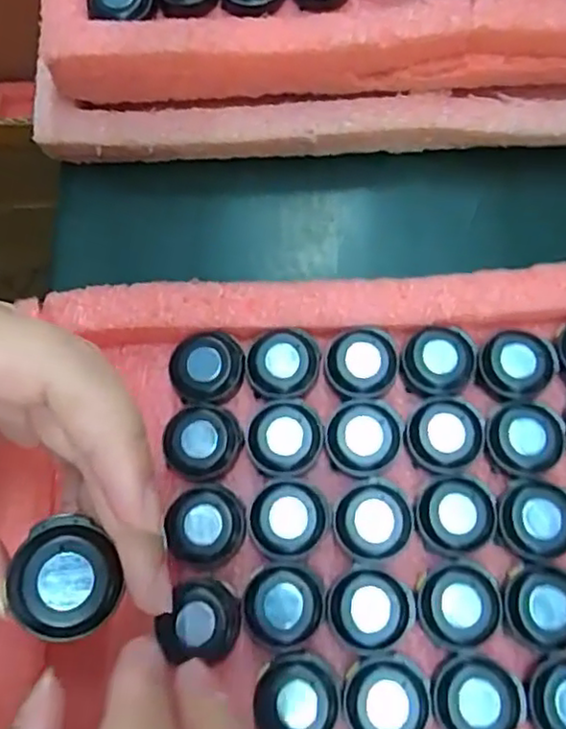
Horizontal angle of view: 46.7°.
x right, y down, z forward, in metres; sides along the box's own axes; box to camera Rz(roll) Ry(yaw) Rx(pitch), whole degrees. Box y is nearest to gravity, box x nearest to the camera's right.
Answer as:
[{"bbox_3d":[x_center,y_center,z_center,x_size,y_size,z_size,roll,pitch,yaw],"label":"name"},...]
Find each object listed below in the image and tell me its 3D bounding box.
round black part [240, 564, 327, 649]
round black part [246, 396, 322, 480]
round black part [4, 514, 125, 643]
[{"bbox_3d":[0.001,0.086,0.235,0.028,0.008,0.027,0,71,-1],"label":"round black part"},{"bbox_3d":[0.001,0.029,0.256,0.027,0.014,0.030,32,73,9],"label":"round black part"},{"bbox_3d":[-0.055,0.055,0.169,0.025,0.009,0.029,9,74,5],"label":"round black part"}]

